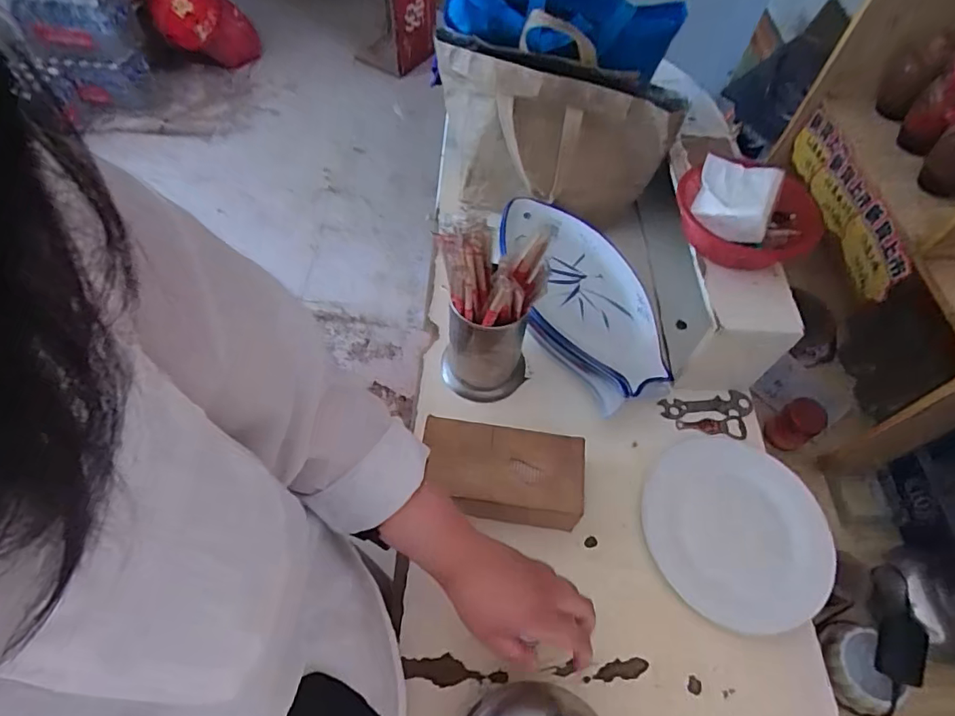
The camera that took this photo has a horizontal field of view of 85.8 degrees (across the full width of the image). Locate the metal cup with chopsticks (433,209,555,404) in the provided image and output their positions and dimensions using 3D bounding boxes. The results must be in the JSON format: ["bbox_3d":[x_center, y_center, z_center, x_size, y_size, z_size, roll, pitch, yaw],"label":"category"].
[{"bbox_3d":[0.015,-0.047,0.641,0.110,0.260,0.092,9,58,3],"label":"metal cup with chopsticks"}]

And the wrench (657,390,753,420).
[{"bbox_3d":[0.325,0.068,0.727,0.133,0.007,0.036,-4,58,-5],"label":"wrench"}]

